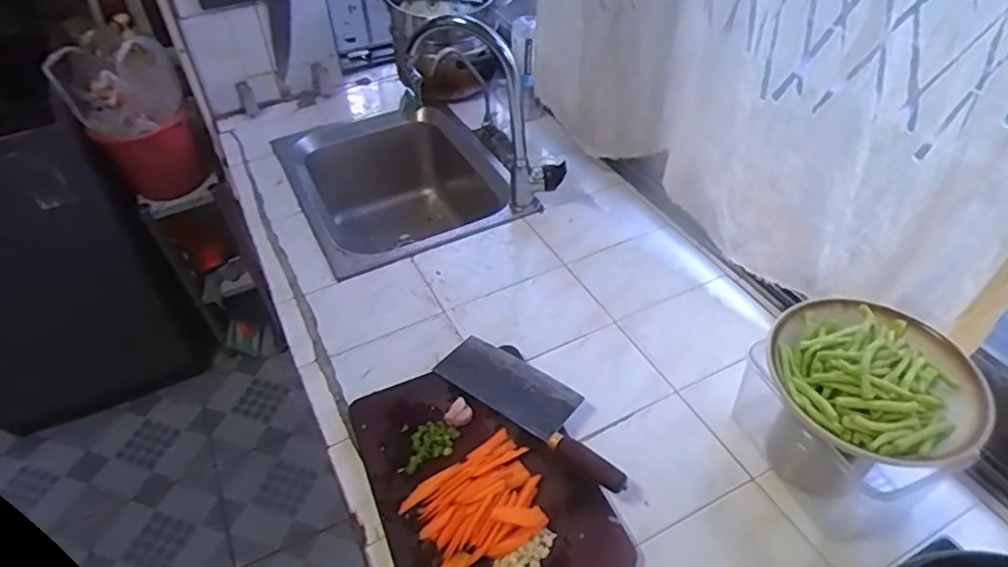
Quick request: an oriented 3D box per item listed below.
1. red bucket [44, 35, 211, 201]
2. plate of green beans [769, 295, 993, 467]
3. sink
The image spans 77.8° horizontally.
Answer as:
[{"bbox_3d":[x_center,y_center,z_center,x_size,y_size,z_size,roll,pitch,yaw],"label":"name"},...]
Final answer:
[{"bbox_3d":[-0.806,-0.363,1.360,0.208,0.296,0.211,-27,50,-24],"label":"red bucket"},{"bbox_3d":[0.396,0.095,0.669,0.205,0.044,0.193,-1,44,1],"label":"plate of green beans"},{"bbox_3d":[-0.183,-0.166,1.303,0.446,0.231,0.476,-19,47,-18],"label":"sink"}]

